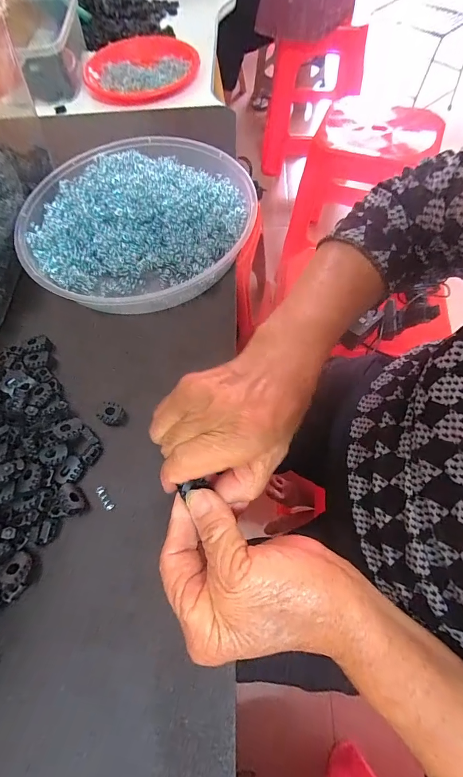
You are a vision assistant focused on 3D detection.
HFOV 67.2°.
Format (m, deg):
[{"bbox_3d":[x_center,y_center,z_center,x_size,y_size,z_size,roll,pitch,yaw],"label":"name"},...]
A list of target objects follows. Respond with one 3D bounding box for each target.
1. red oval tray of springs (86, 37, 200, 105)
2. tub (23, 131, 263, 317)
[{"bbox_3d":[-0.184,-0.659,0.720,0.226,0.035,0.209,-5,64,-1],"label":"red oval tray of springs"},{"bbox_3d":[-0.094,-0.174,0.361,0.227,0.058,0.221,-1,64,1],"label":"tub"}]

